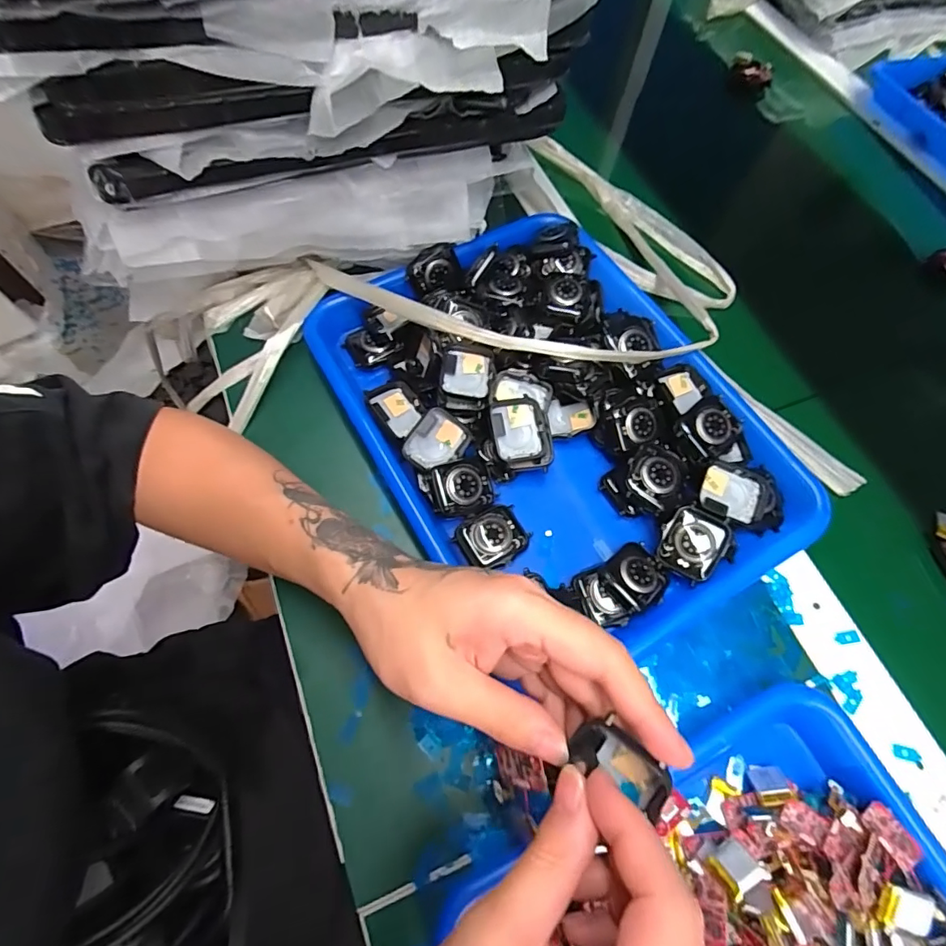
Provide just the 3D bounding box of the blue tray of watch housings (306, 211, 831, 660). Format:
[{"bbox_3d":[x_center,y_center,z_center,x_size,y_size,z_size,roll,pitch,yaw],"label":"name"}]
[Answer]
[{"bbox_3d":[0.053,-0.044,0.354,0.238,0.051,0.324,-28,70,-14],"label":"blue tray of watch housings"}]

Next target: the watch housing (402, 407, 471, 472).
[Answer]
[{"bbox_3d":[-0.026,-0.021,0.346,0.042,0.008,0.036,-45,113,-3],"label":"watch housing"}]

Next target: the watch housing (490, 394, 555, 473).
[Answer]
[{"bbox_3d":[0.033,-0.026,0.345,0.038,0.007,0.050,-14,83,-10],"label":"watch housing"}]

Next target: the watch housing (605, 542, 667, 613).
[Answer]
[{"bbox_3d":[0.103,0.066,0.320,0.037,0.014,0.036,-36,72,-16],"label":"watch housing"}]

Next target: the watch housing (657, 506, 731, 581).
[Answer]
[{"bbox_3d":[0.140,0.043,0.319,0.038,0.010,0.039,28,68,10],"label":"watch housing"}]

